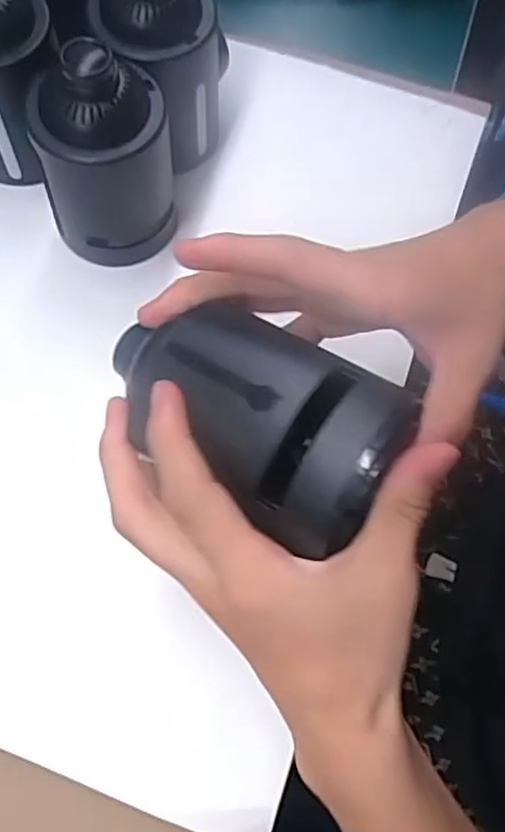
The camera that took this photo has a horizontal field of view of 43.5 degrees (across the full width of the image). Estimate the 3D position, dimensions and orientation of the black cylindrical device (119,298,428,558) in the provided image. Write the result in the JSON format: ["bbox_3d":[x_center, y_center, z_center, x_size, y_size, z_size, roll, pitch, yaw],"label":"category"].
[{"bbox_3d":[-0.003,-0.007,0.237,0.118,0.055,0.069,33,76,7],"label":"black cylindrical device"}]

